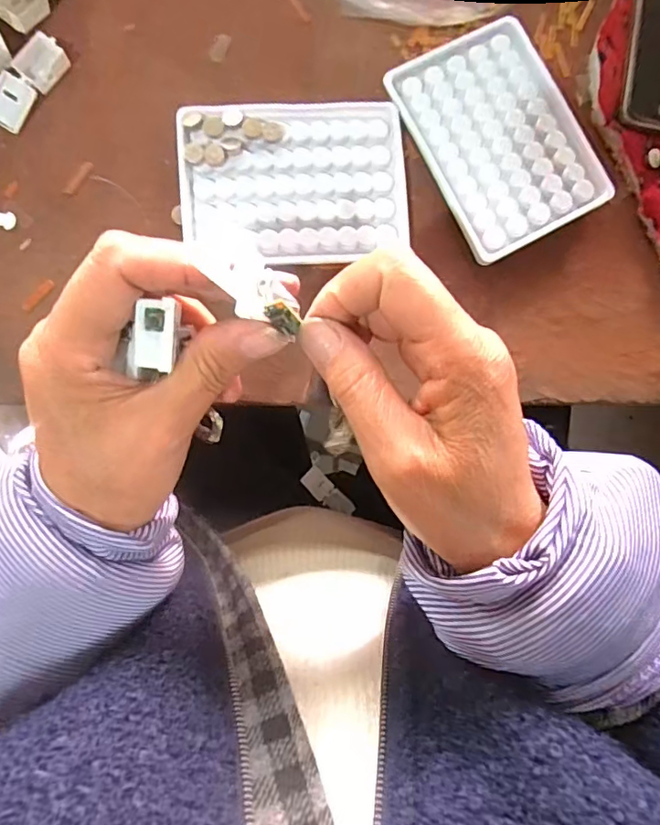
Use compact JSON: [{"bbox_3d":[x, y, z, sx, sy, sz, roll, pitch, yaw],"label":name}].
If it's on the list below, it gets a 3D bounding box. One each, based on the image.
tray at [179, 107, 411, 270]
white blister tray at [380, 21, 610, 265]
[{"bbox_3d":[-0.021,-0.136,0.314,0.131,0.008,0.093,-5,88,-5],"label":"tray"},{"bbox_3d":[0.104,-0.169,0.325,0.096,0.006,0.133,-28,90,-5],"label":"white blister tray"}]

